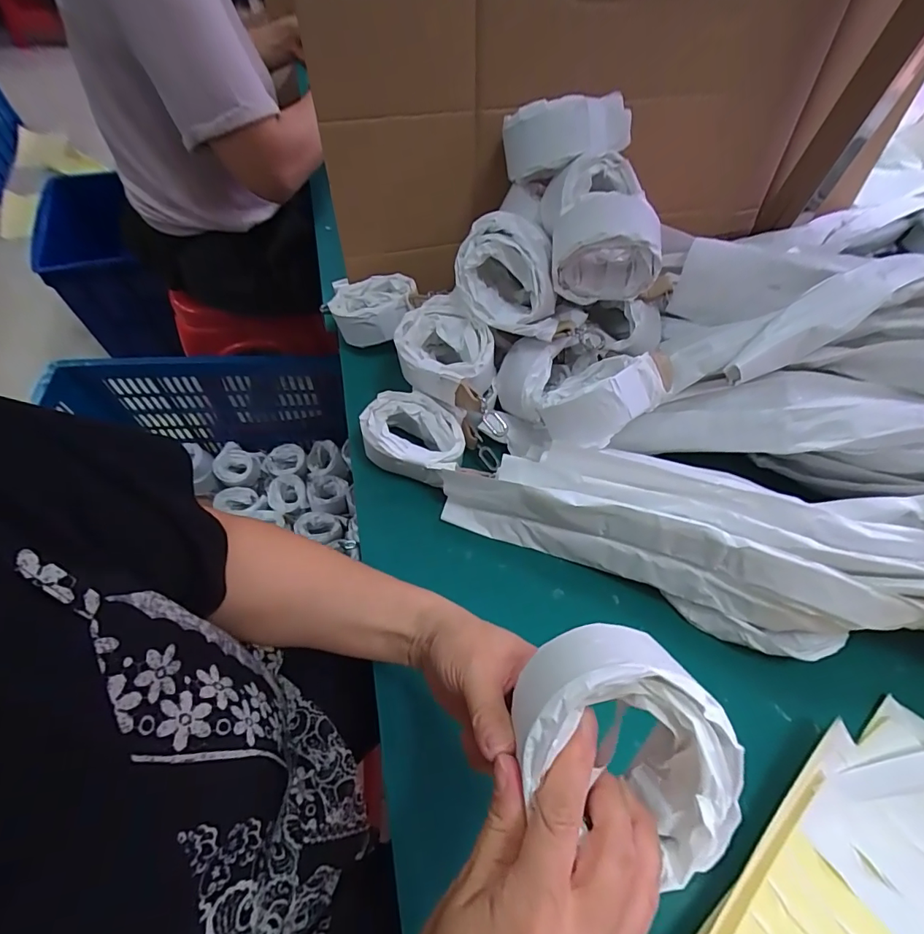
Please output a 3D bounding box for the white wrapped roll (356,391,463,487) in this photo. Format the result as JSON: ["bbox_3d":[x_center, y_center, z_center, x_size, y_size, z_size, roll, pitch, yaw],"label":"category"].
[{"bbox_3d":[-0.046,-0.030,0.473,0.102,0.046,0.071,20,60,8],"label":"white wrapped roll"}]

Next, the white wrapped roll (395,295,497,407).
[{"bbox_3d":[-0.016,-0.112,0.476,0.109,0.056,0.085,42,65,19],"label":"white wrapped roll"}]

